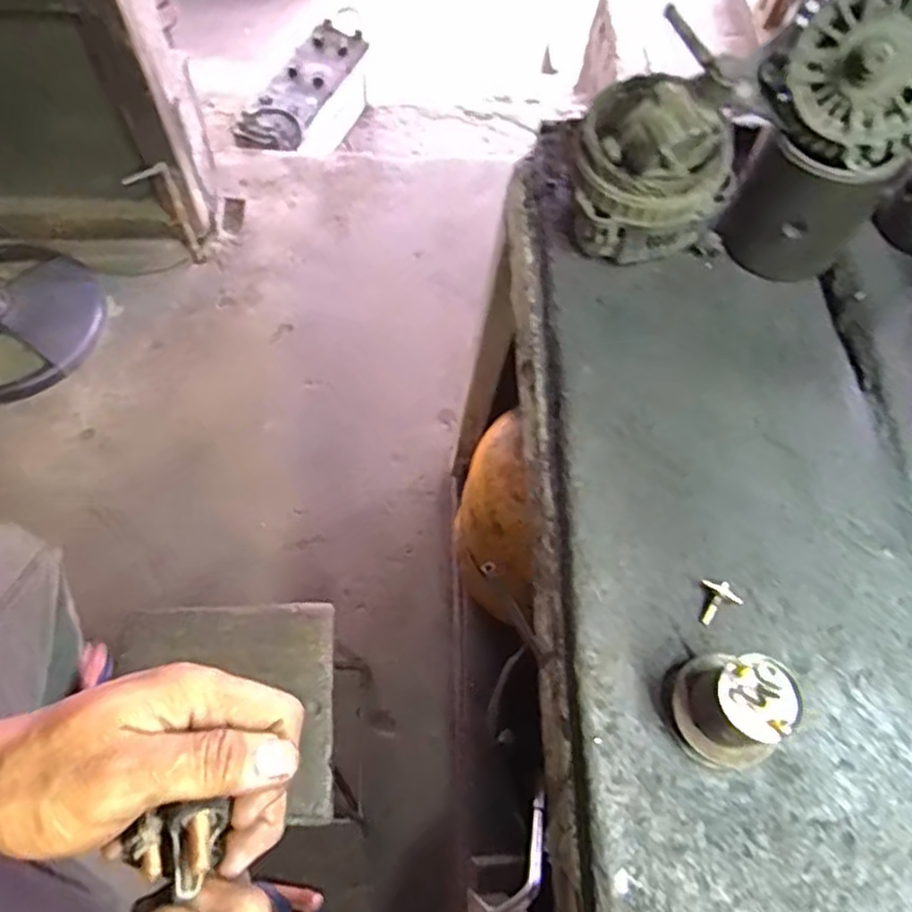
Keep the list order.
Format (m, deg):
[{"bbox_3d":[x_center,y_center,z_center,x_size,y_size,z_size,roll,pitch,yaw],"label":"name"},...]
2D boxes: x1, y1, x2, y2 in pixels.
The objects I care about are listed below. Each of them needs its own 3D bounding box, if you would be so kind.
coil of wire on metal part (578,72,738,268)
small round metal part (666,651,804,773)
[{"bbox_3d":[0.175,-0.256,0.629,0.131,0.170,0.123,1,63,-2],"label":"coil of wire on metal part"},{"bbox_3d":[0.183,0.163,0.466,0.067,0.081,0.071,3,63,-1],"label":"small round metal part"}]

